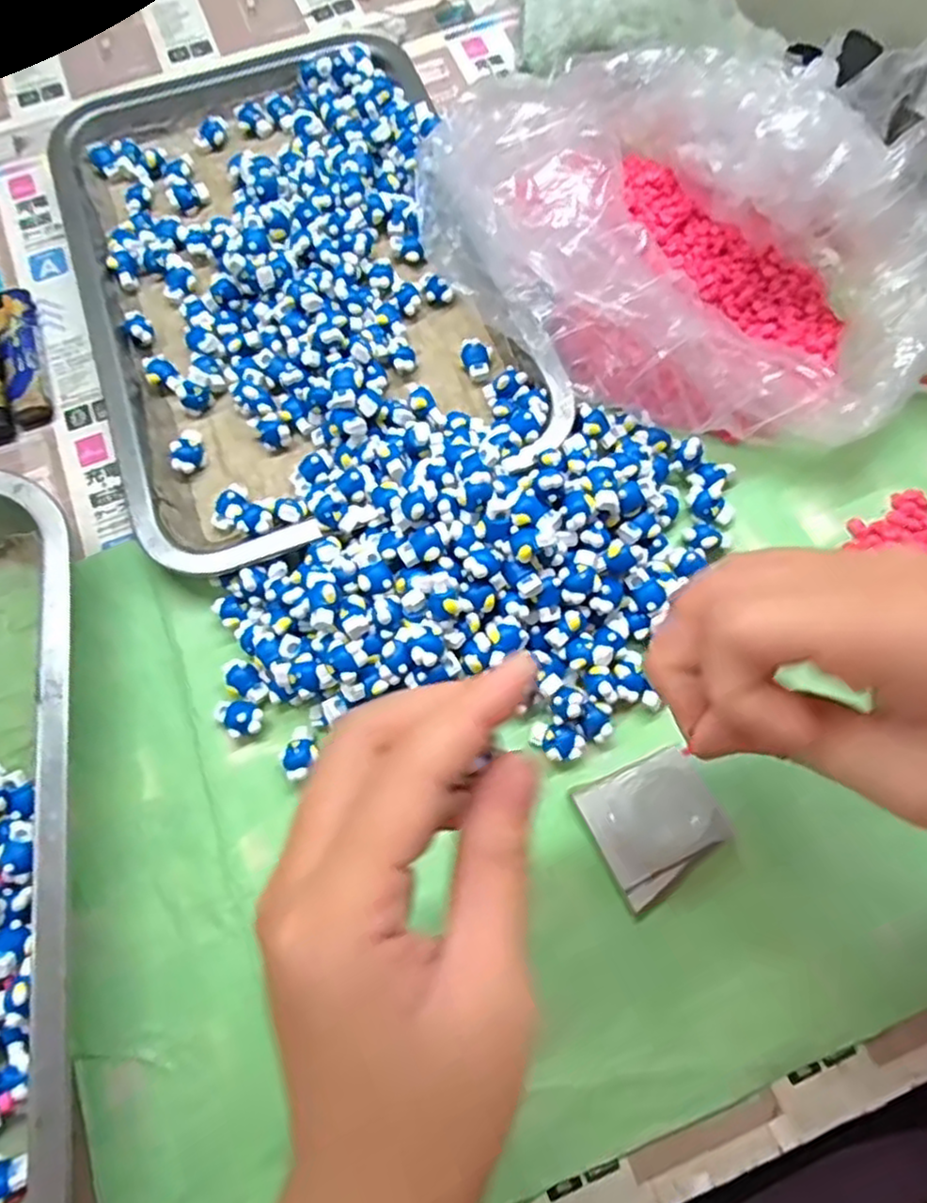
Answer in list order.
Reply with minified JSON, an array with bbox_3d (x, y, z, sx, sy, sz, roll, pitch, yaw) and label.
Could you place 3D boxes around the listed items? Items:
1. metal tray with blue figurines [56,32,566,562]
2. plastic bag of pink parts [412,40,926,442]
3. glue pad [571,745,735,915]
[{"bbox_3d":[-0.095,-0.178,0.365,0.206,0.033,0.327,-19,71,-6],"label":"metal tray with blue figurines"},{"bbox_3d":[0.100,-0.172,0.326,0.243,0.086,0.159,42,76,14],"label":"plastic bag of pink parts"},{"bbox_3d":[0.077,0.087,0.277,0.050,0.009,0.046,-26,72,-8],"label":"glue pad"}]

